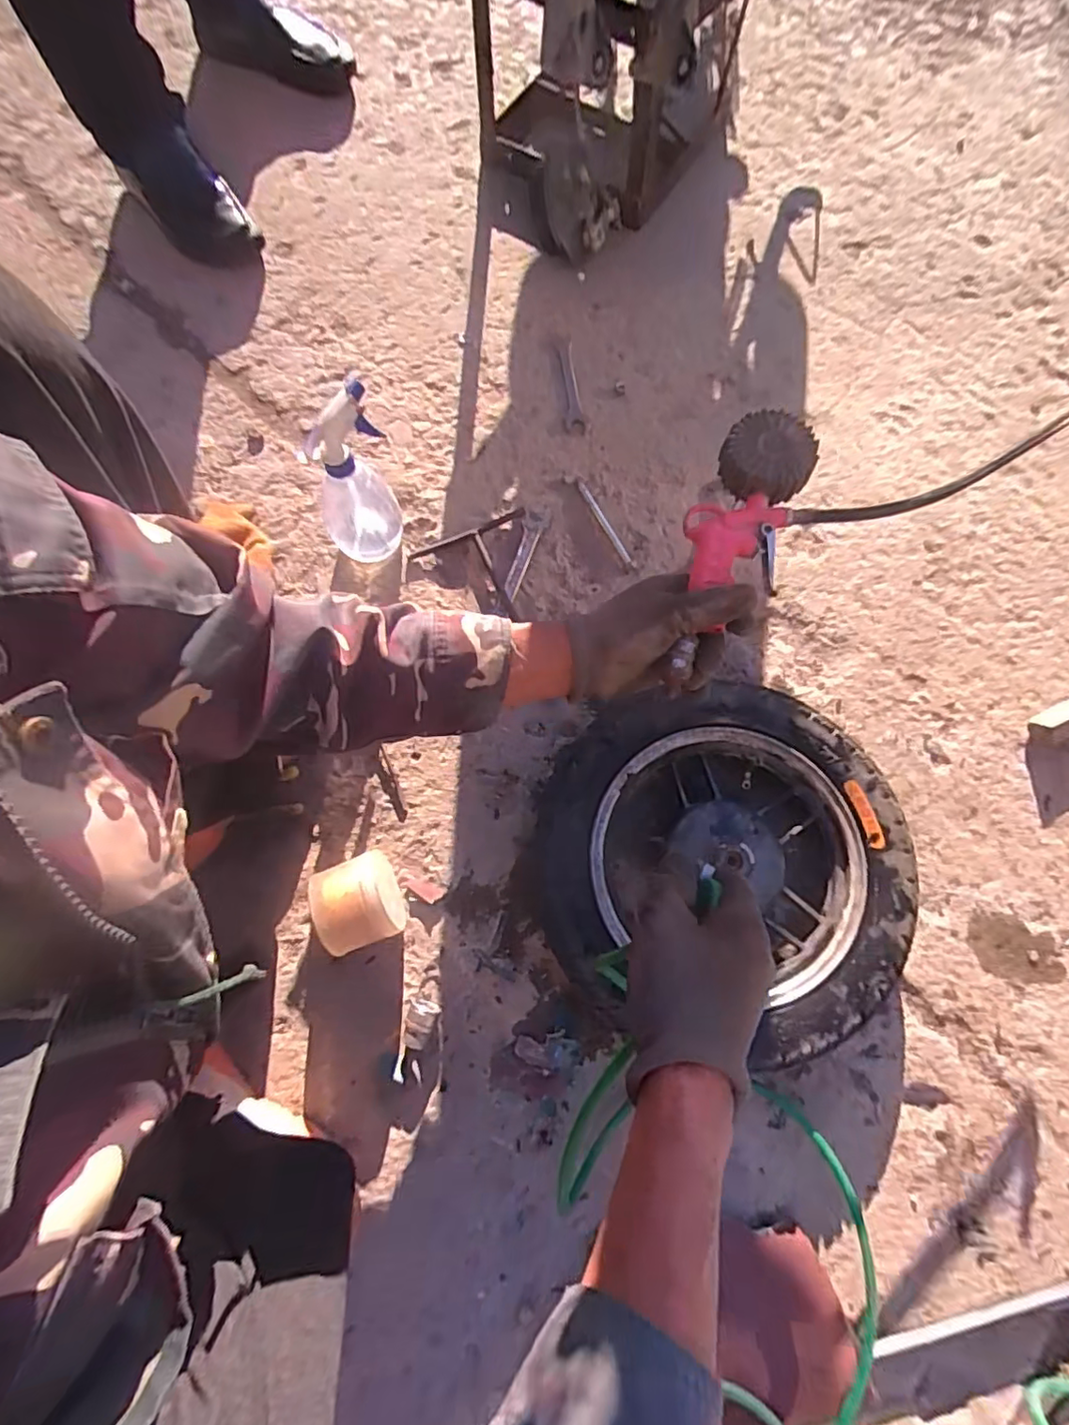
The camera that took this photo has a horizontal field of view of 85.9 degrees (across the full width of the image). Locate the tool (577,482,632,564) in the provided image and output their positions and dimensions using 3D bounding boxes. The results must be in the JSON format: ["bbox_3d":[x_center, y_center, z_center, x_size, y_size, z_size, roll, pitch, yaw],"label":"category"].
[{"bbox_3d":[0.088,-0.241,0.724,0.011,0.007,0.128,-27,77,-6],"label":"tool"}]

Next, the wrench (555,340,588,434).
[{"bbox_3d":[0.048,-0.440,0.772,0.027,0.008,0.140,-6,76,-1],"label":"wrench"}]

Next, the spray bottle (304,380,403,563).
[{"bbox_3d":[-0.197,-0.246,0.621,0.095,0.185,0.081,-27,77,-6],"label":"spray bottle"}]

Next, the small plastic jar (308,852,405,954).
[{"bbox_3d":[-0.171,0.187,0.568,0.072,0.083,0.081,-21,76,-6],"label":"small plastic jar"}]

